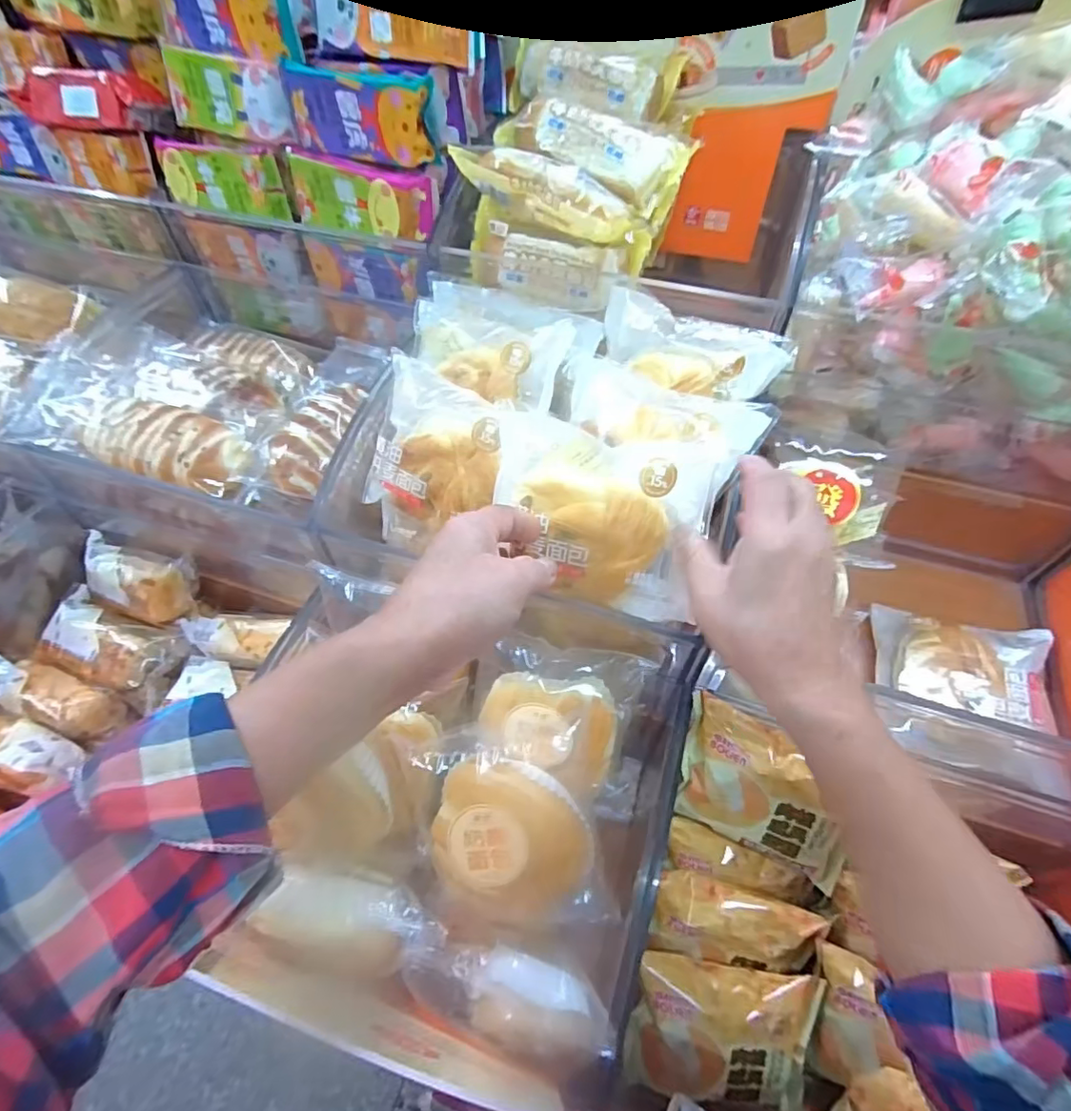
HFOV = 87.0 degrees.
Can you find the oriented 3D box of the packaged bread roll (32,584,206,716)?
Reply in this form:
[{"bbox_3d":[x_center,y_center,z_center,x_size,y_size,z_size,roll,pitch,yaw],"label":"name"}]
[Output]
[{"bbox_3d":[-0.394,0.085,0.528,0.133,0.043,0.073,15,57,12],"label":"packaged bread roll"}]

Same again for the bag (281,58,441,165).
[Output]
[{"bbox_3d":[-0.149,-0.372,0.478,0.125,0.060,0.029,15,57,12],"label":"bag"}]

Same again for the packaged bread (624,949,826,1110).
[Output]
[{"bbox_3d":[0.128,0.328,0.392,0.122,0.042,0.087,7,90,4],"label":"packaged bread"}]

